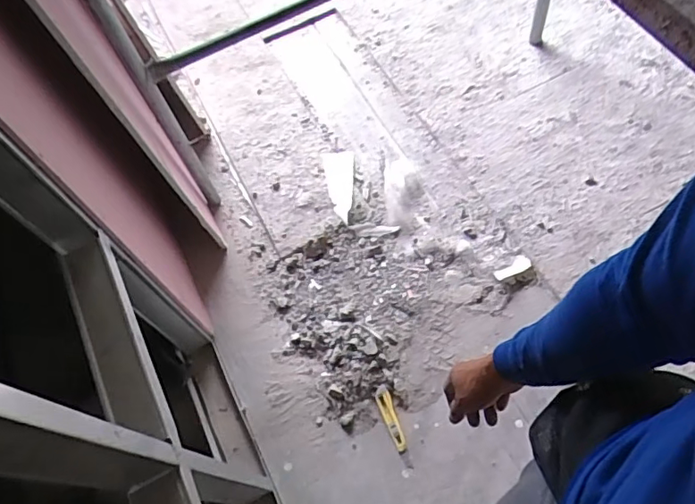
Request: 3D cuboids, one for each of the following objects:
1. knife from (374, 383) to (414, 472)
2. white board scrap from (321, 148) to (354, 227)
[{"bbox_3d":[0.109,0.421,1.308,0.038,0.015,0.199,-16,63,-3],"label":"knife"},{"bbox_3d":[-0.015,-0.206,1.638,0.093,0.016,0.271,-10,63,1],"label":"white board scrap"}]

